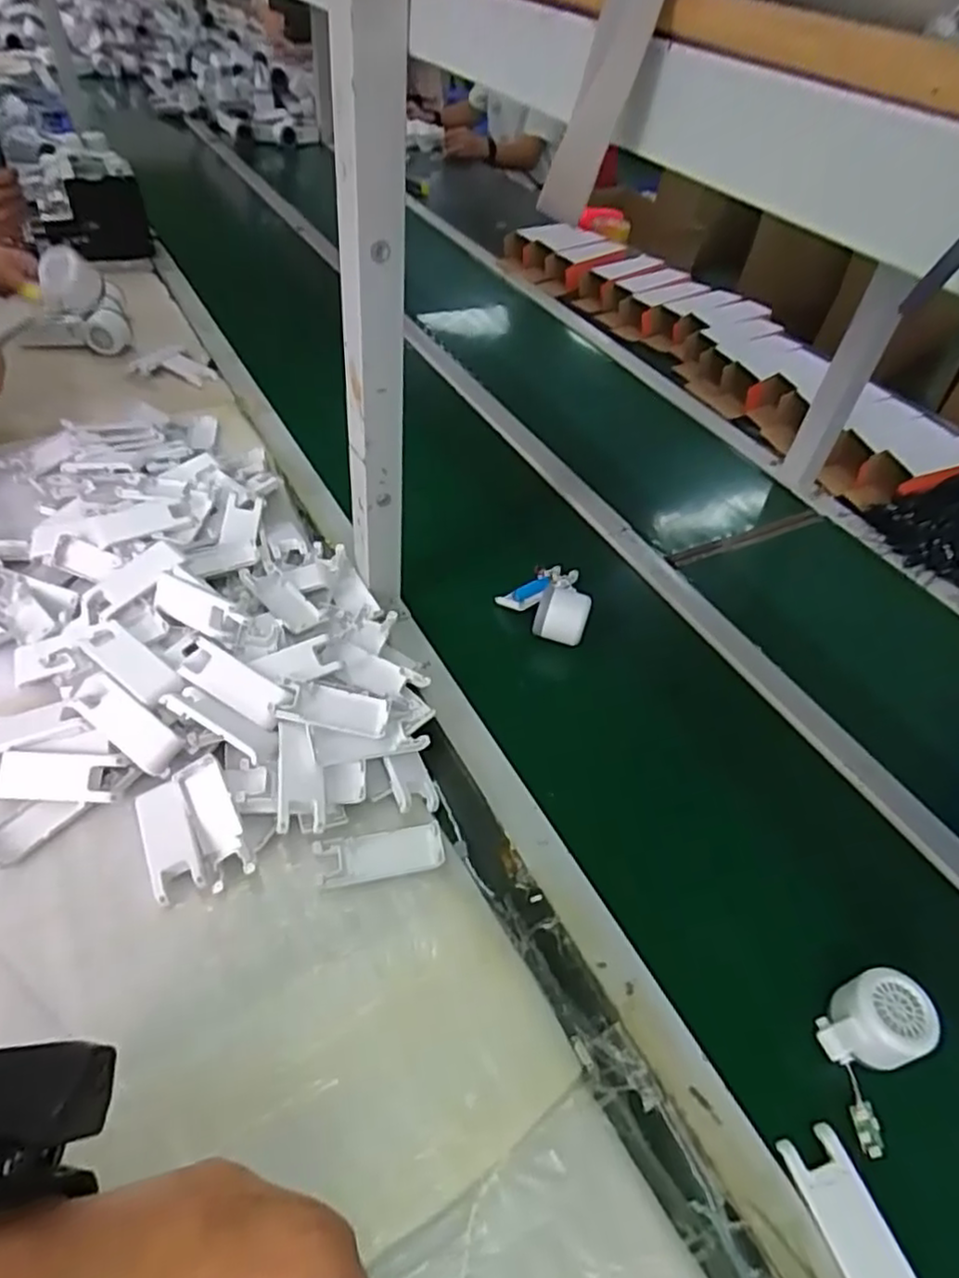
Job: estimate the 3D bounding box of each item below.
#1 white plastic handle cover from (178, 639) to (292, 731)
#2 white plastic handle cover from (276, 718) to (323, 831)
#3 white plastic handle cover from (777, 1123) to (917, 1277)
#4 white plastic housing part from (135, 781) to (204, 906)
[{"bbox_3d":[-0.225,0.035,0.612,0.113,0.014,0.038,27,49,18],"label":"white plastic handle cover"},{"bbox_3d":[-0.155,0.117,0.589,0.039,0.020,0.095,-8,64,-14],"label":"white plastic handle cover"},{"bbox_3d":[0.240,0.376,0.440,0.042,0.005,0.103,-20,45,-4],"label":"white plastic handle cover"},{"bbox_3d":[-0.254,0.163,0.557,0.036,0.017,0.092,-18,51,-22],"label":"white plastic housing part"}]

